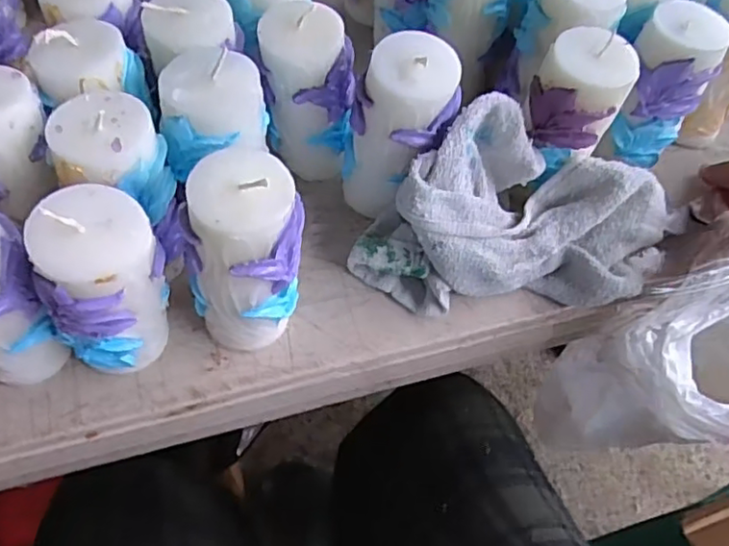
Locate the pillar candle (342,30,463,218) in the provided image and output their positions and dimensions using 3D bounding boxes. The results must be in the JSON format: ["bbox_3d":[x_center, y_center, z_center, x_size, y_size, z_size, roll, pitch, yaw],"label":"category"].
[{"bbox_3d":[0.018,-0.077,0.354,0.059,0.108,0.047,10,58,2],"label":"pillar candle"}]

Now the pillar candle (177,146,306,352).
[{"bbox_3d":[-0.056,-0.004,0.313,0.046,0.116,0.051,30,61,13],"label":"pillar candle"}]

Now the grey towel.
[{"bbox_3d":[0.096,-0.033,0.358,0.201,0.090,0.080,-1,59,-5],"label":"grey towel"}]

